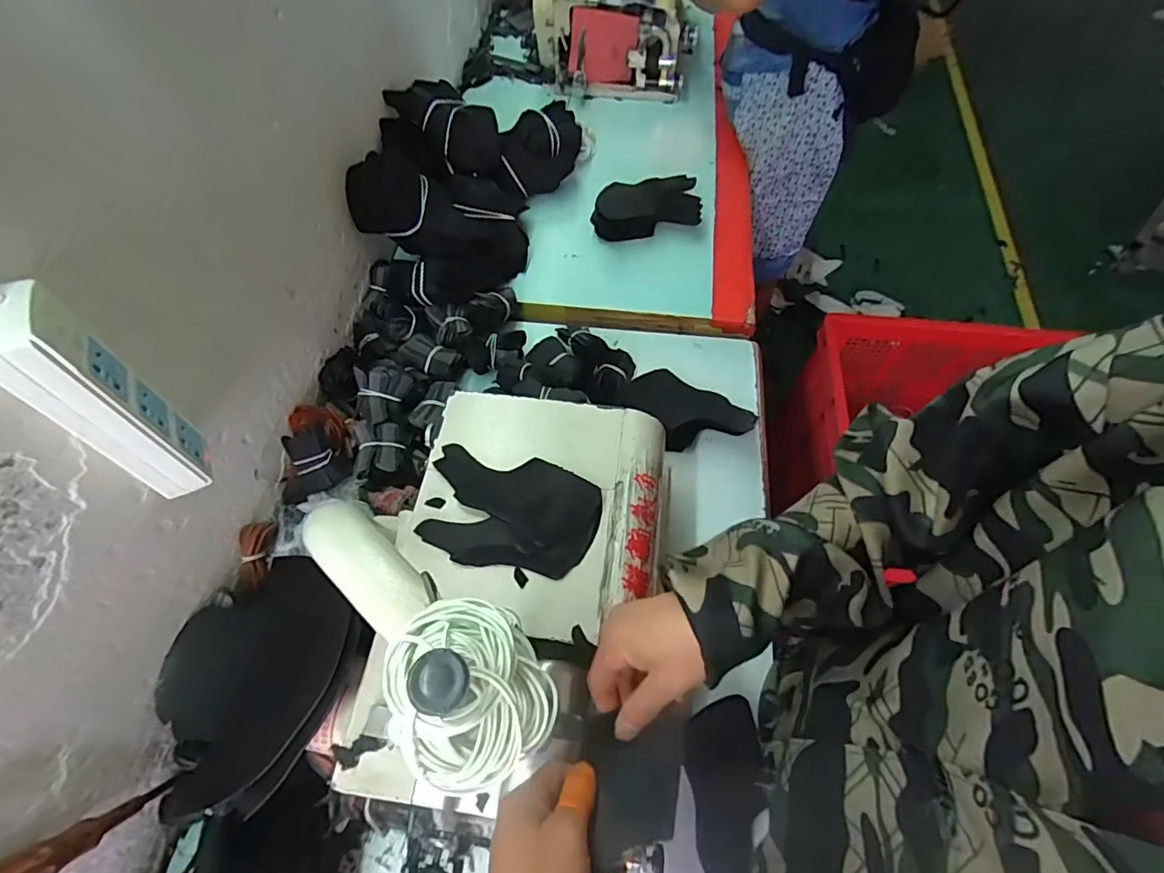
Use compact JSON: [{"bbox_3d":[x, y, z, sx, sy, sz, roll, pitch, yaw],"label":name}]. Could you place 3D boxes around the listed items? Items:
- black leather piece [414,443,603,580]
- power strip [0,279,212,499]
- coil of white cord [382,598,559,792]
[{"bbox_3d":[-0.063,0.064,0.468,0.151,0.008,0.100,10,60,10],"label":"black leather piece"},{"bbox_3d":[-0.310,-0.022,0.349,0.038,0.163,0.064,-25,65,-13],"label":"power strip"},{"bbox_3d":[-0.050,0.105,0.225,0.062,0.030,0.073,-31,66,-16],"label":"coil of white cord"}]

